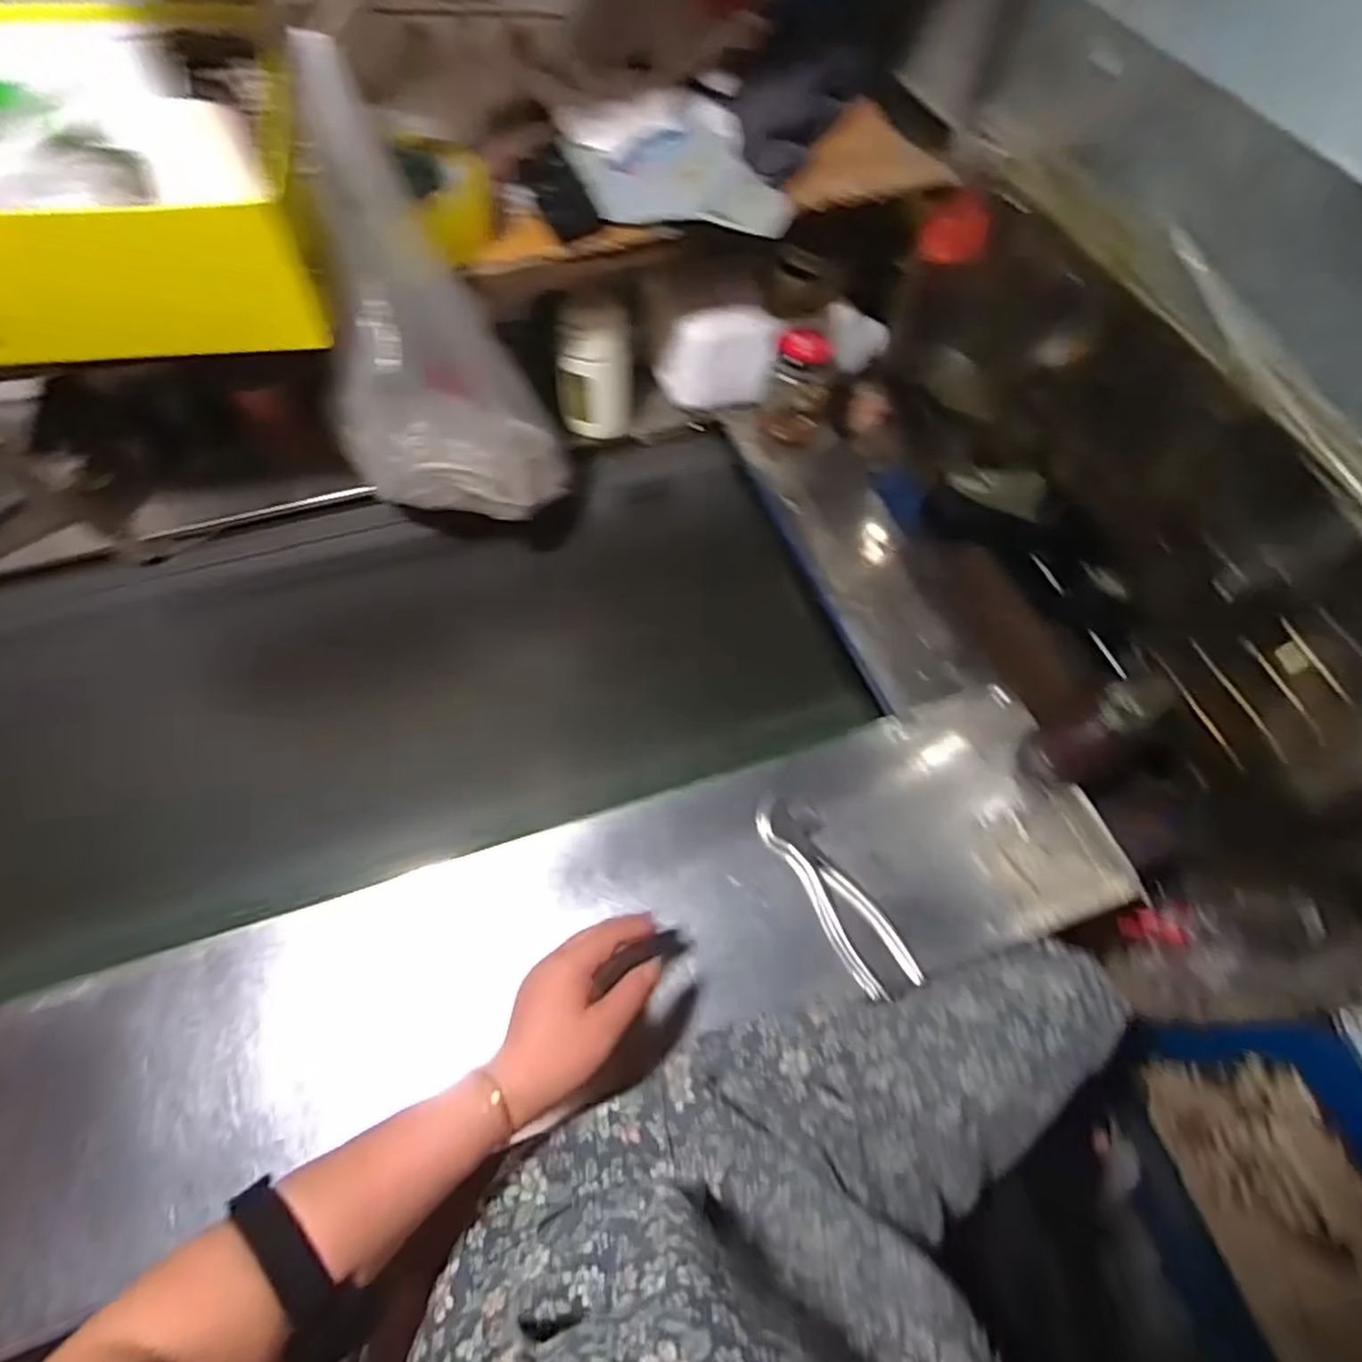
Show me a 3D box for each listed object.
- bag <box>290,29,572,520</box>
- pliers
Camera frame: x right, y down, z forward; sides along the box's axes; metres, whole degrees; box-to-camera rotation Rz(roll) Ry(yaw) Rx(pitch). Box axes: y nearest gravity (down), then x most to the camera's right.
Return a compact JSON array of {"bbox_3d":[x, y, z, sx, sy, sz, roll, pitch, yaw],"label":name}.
[{"bbox_3d":[-0.225,-0.300,0.626,0.179,0.345,0.146,25,63,10],"label":"bag"},{"bbox_3d":[0.133,0.184,0.620,0.055,0.018,0.186,-29,67,-17],"label":"pliers"}]

